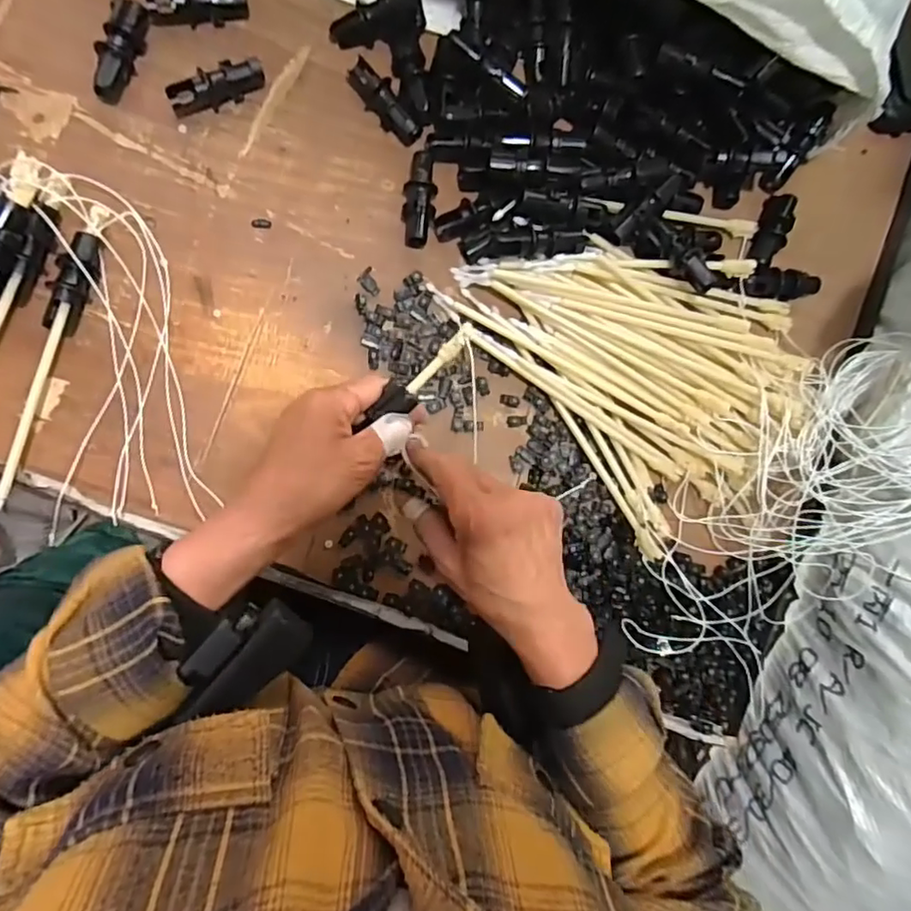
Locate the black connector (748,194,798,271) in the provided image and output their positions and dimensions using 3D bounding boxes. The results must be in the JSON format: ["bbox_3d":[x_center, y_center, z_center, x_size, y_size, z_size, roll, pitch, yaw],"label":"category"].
[{"bbox_3d":[0.261,-0.183,0.481,0.019,0.015,0.067,19,85,-9],"label":"black connector"}]

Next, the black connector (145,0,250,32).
[{"bbox_3d":[-0.181,-0.317,0.413,0.067,0.025,0.020,-6,90,-10],"label":"black connector"}]

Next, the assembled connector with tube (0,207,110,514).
[{"bbox_3d":[-0.268,-0.058,0.383,0.019,0.031,0.221,16,86,-10],"label":"assembled connector with tube"}]

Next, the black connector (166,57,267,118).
[{"bbox_3d":[-0.169,-0.261,0.416,0.068,0.024,0.018,-25,93,-10],"label":"black connector"}]

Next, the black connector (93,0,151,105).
[{"bbox_3d":[-0.231,-0.277,0.404,0.019,0.019,0.068,17,86,-9],"label":"black connector"}]

